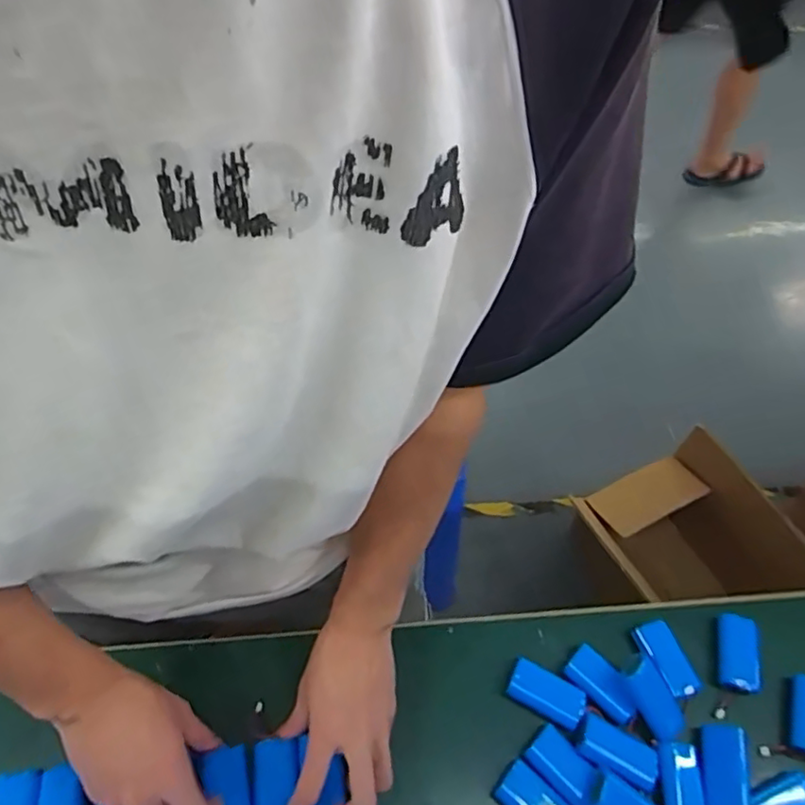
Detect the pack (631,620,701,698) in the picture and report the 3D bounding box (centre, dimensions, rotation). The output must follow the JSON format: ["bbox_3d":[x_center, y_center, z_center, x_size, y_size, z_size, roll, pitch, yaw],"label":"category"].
[{"bbox_3d":[0.250,0.242,0.591,0.035,0.013,0.076,-12,39,-12],"label":"pack"}]

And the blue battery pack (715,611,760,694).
[{"bbox_3d":[0.323,0.239,0.600,0.032,0.024,0.073,15,56,5],"label":"blue battery pack"}]

